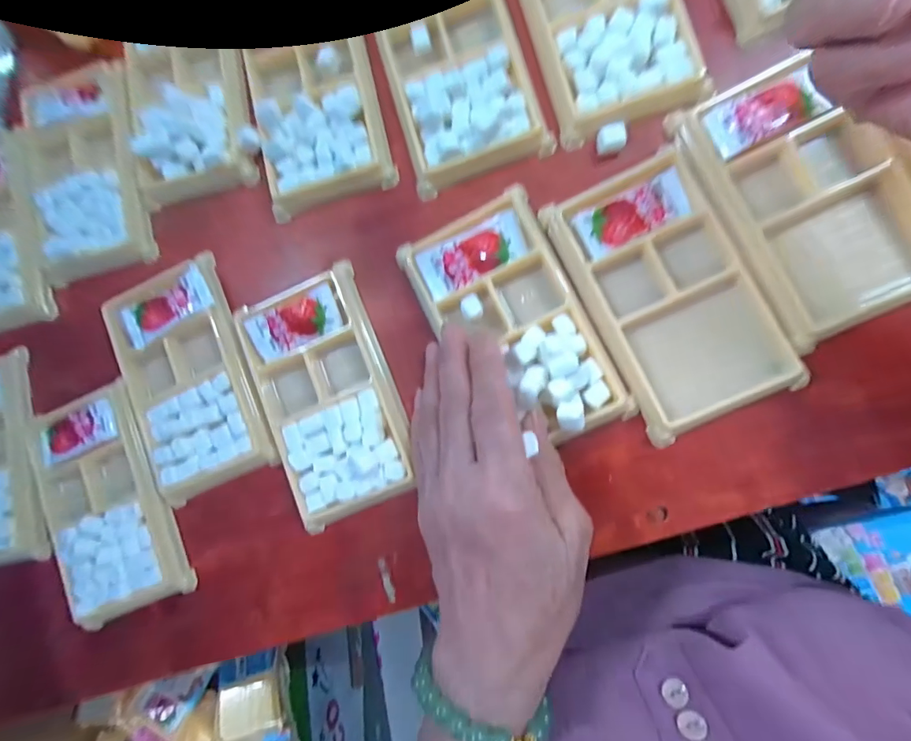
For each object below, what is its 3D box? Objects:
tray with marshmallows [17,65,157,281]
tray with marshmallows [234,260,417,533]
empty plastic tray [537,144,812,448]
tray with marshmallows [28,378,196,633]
[{"bbox_3d":[-0.245,-0.130,0.293,0.080,0.015,0.136,-13,86,9],"label":"tray with marshmallows"},{"bbox_3d":[-0.074,0.015,0.253,0.074,0.017,0.130,-22,85,8],"label":"tray with marshmallows"},{"bbox_3d":[0.109,-0.041,0.228,0.078,0.010,0.135,-25,85,8],"label":"empty plastic tray"},{"bbox_3d":[-0.217,0.082,0.274,0.081,0.014,0.133,-28,84,8],"label":"tray with marshmallows"}]

